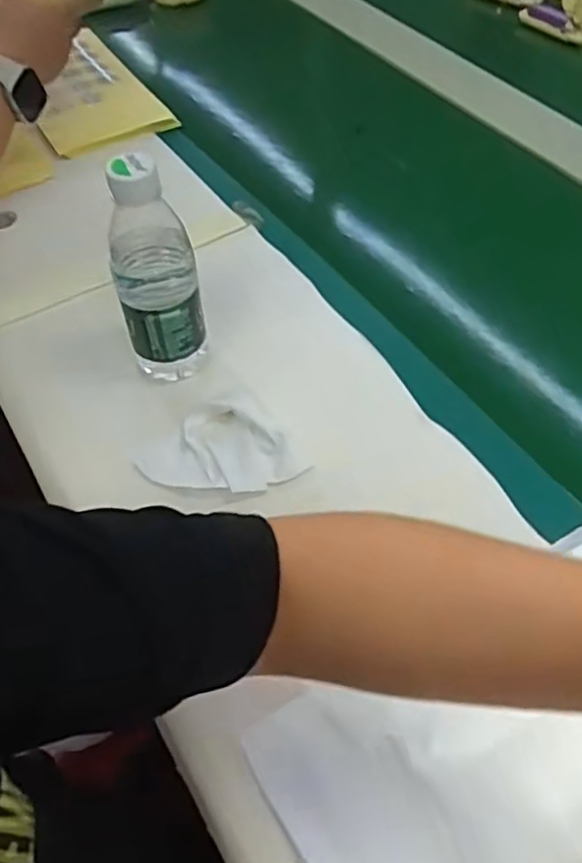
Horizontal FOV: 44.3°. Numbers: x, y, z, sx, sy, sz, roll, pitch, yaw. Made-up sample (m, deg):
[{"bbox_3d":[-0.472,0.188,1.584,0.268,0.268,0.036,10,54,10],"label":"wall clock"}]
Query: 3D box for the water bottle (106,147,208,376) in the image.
[{"bbox_3d":[-0.098,-0.110,0.520,0.058,0.180,0.049,-13,54,-10],"label":"water bottle"}]

